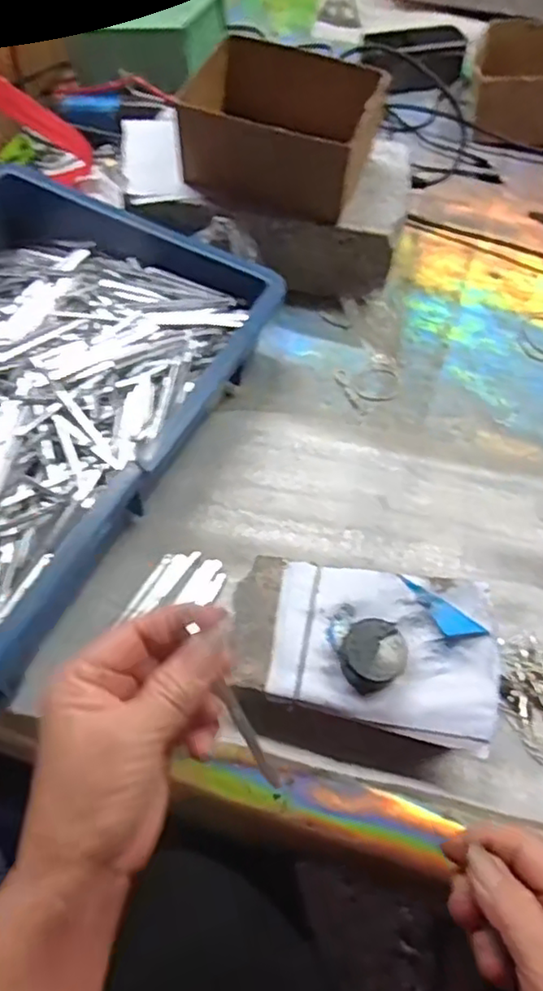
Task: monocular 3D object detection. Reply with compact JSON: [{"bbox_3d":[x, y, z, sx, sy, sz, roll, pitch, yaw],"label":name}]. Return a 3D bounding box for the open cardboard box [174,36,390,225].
[{"bbox_3d":[0.005,-0.316,0.546,0.165,0.076,0.113,17,60,7],"label":"open cardboard box"}]

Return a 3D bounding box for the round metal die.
[{"bbox_3d":[0.061,0.095,0.382,0.037,0.020,0.037,1,59,-2],"label":"round metal die"}]

